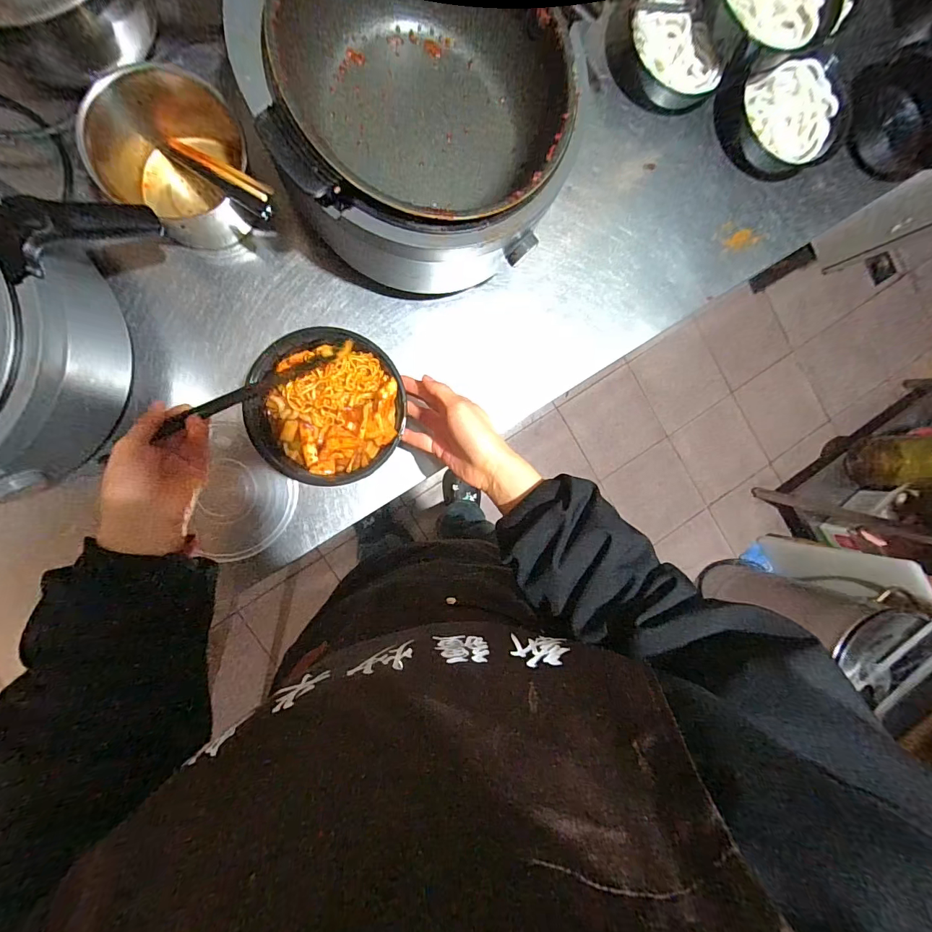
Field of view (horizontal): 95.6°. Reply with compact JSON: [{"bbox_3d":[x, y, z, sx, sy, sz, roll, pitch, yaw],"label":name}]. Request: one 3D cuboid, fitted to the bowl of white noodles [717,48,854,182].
[{"bbox_3d":[0.455,-0.494,0.604,0.175,0.059,0.141,-19,95,-8],"label":"bowl of white noodles"}]

